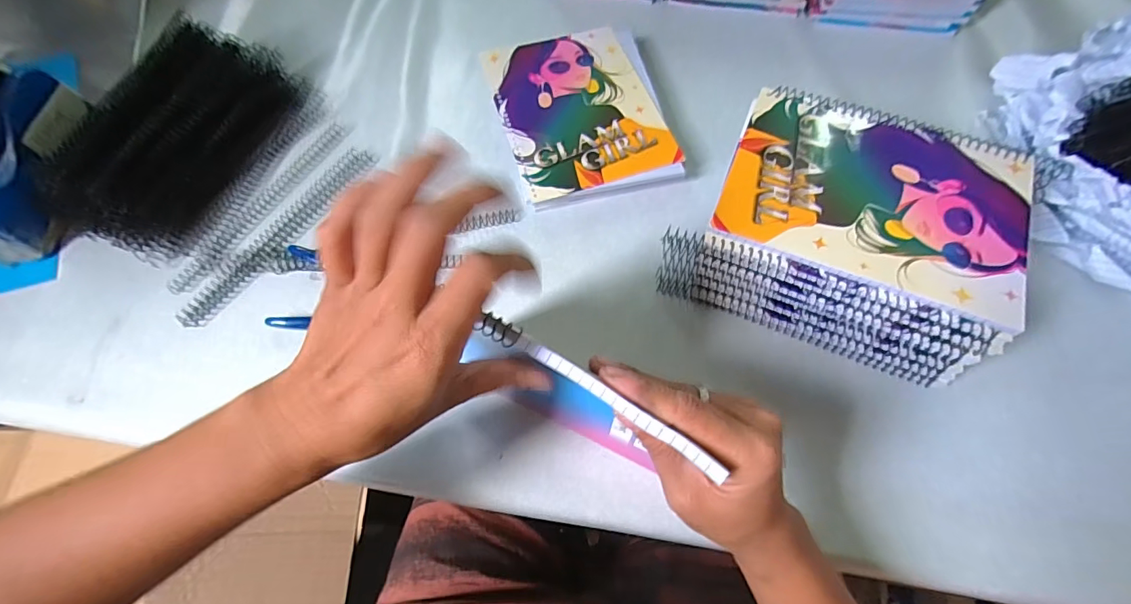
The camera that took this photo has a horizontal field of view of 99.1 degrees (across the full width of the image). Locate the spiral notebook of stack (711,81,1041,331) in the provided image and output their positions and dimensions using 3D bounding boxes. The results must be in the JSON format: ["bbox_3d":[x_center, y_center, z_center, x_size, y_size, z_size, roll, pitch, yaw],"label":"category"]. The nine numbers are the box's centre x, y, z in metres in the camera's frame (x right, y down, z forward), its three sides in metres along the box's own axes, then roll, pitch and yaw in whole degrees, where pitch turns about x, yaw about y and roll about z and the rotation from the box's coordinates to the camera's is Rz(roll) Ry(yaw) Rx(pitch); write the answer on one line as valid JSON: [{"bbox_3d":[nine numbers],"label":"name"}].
[{"bbox_3d":[0.219,-0.079,0.339,0.194,0.008,0.146,23,67,10],"label":"spiral notebook of stack"}]

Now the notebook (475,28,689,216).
[{"bbox_3d":[0.016,-0.186,0.477,0.153,0.025,0.198,-15,66,-7],"label":"notebook"}]

